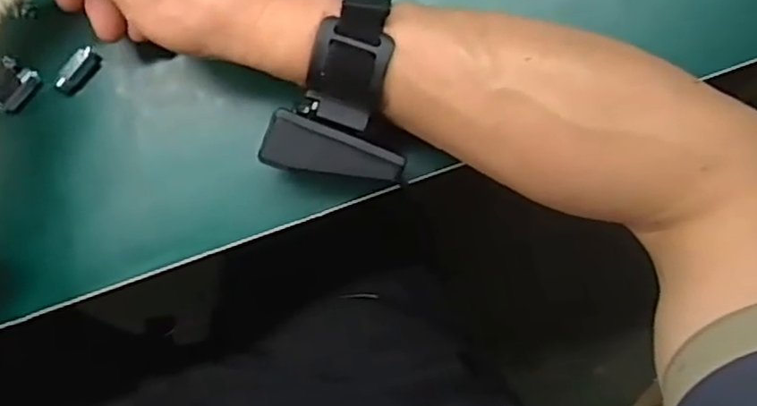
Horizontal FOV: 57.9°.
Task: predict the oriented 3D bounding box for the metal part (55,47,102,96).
[{"bbox_3d":[-0.167,-0.073,0.383,0.012,0.013,0.029,36,89,2],"label":"metal part"}]

